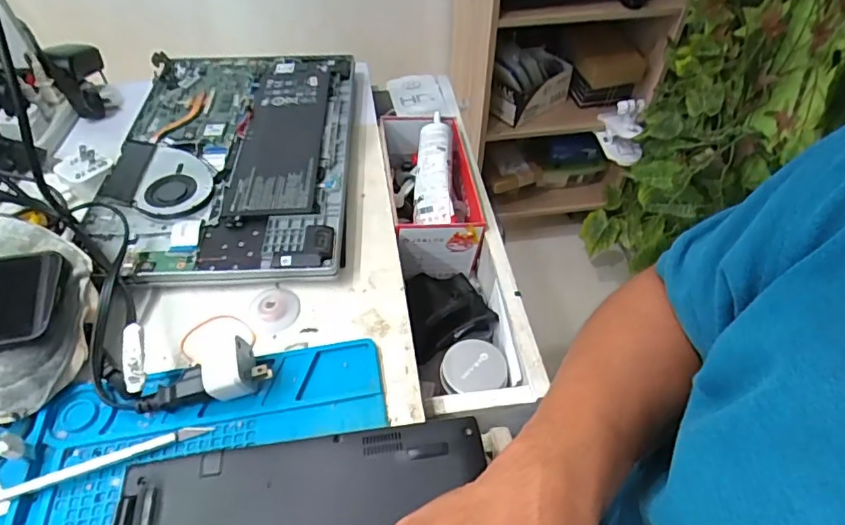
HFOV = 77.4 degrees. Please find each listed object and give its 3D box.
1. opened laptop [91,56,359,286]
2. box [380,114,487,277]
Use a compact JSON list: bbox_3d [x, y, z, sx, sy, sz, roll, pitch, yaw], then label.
[{"bbox_3d":[-0.204,-0.133,0.568,0.245,0.024,0.375,-3,49,-2],"label":"opened laptop"},{"bbox_3d":[0.008,-0.084,0.604,0.095,0.087,0.180,-5,49,-4],"label":"box"}]

